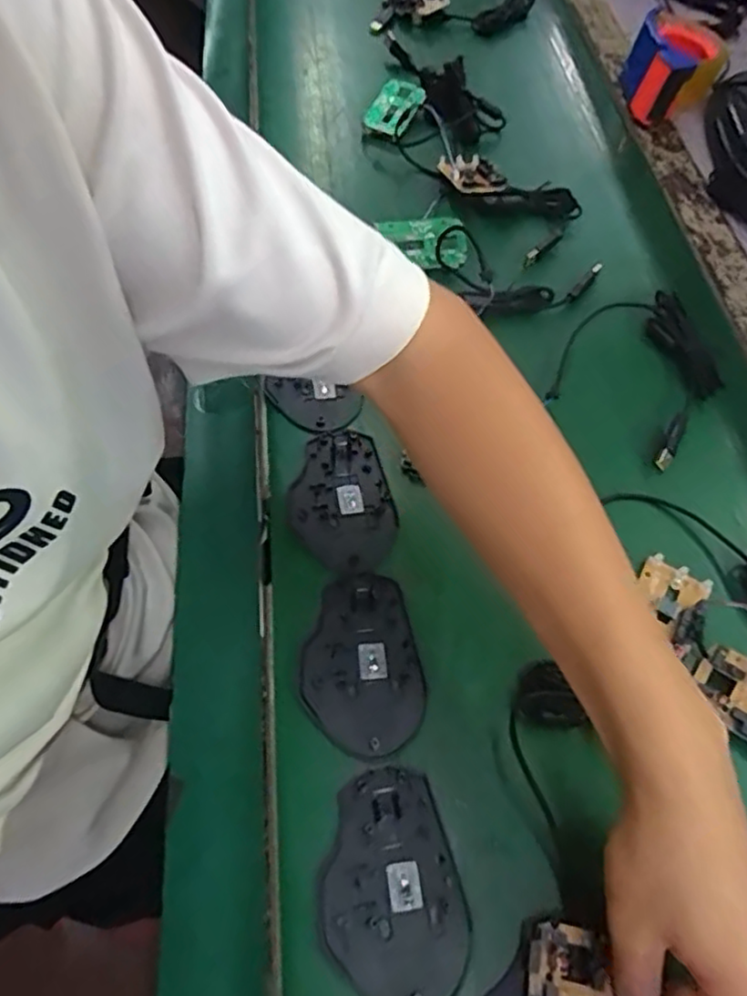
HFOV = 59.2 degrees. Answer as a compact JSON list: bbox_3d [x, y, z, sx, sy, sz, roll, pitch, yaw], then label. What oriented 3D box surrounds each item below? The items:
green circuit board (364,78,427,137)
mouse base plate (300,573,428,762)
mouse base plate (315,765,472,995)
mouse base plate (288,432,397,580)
[{"bbox_3d":[0.021,-0.407,0.683,0.049,0.009,0.069,27,75,15],"label":"green circuit board"},{"bbox_3d":[-0.008,0.098,0.393,0.069,0.006,0.105,-9,60,-9],"label":"mouse base plate"},{"bbox_3d":[0.008,0.202,0.341,0.073,0.006,0.108,-13,61,-12],"label":"mouse base plate"},{"bbox_3d":[-0.023,0.002,0.448,0.069,0.006,0.106,-10,60,-10],"label":"mouse base plate"}]

